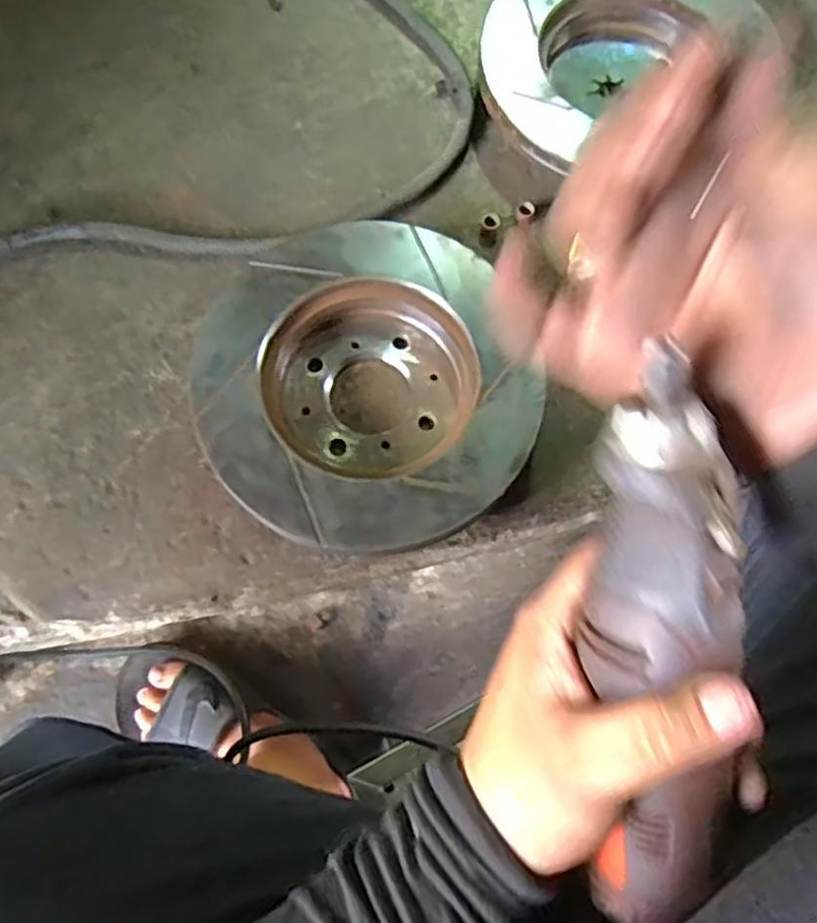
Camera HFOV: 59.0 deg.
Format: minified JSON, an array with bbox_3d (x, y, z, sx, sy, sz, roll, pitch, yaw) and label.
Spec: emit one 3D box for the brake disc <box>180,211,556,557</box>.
[{"bbox_3d":[-0.035,-0.057,0.545,0.234,0.048,0.249,0,73,-1],"label":"brake disc"}]

